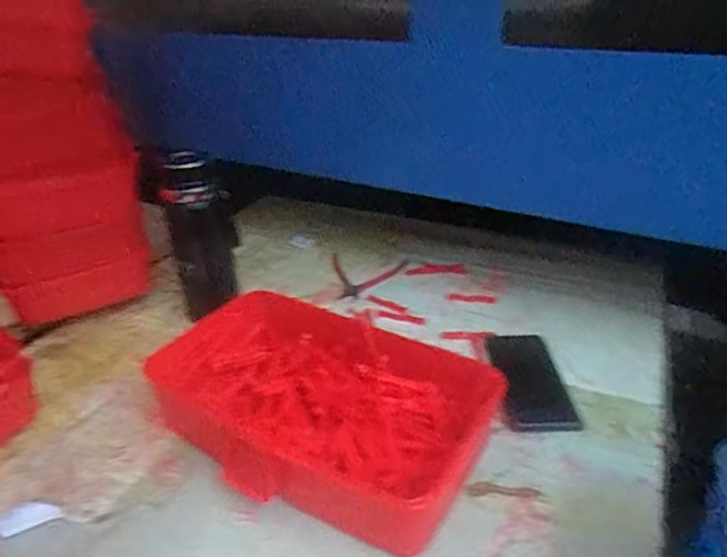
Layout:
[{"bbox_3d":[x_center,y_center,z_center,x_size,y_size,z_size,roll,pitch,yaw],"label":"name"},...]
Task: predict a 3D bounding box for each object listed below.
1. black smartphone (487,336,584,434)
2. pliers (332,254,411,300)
[{"bbox_3d":[0.199,0.119,0.667,0.080,0.011,0.176,-2,29,2],"label":"black smartphone"},{"bbox_3d":[0.017,-0.011,0.894,0.127,0.013,0.120,-5,30,-5],"label":"pliers"}]

